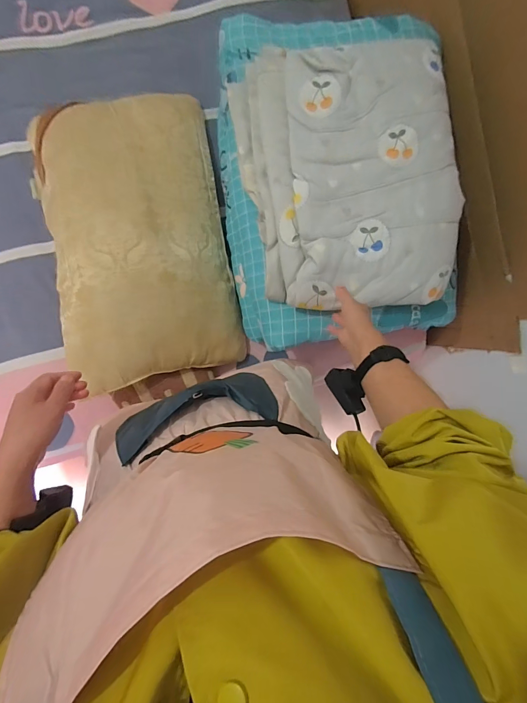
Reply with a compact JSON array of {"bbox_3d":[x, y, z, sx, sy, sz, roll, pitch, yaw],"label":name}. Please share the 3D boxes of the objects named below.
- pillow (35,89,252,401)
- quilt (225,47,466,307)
[{"bbox_3d":[-0.269,-0.244,0.726,0.373,0.154,0.610,-12,93,-5],"label":"pillow"},{"bbox_3d":[0.166,-0.334,0.612,0.341,0.089,0.498,-7,92,-6],"label":"quilt"}]

